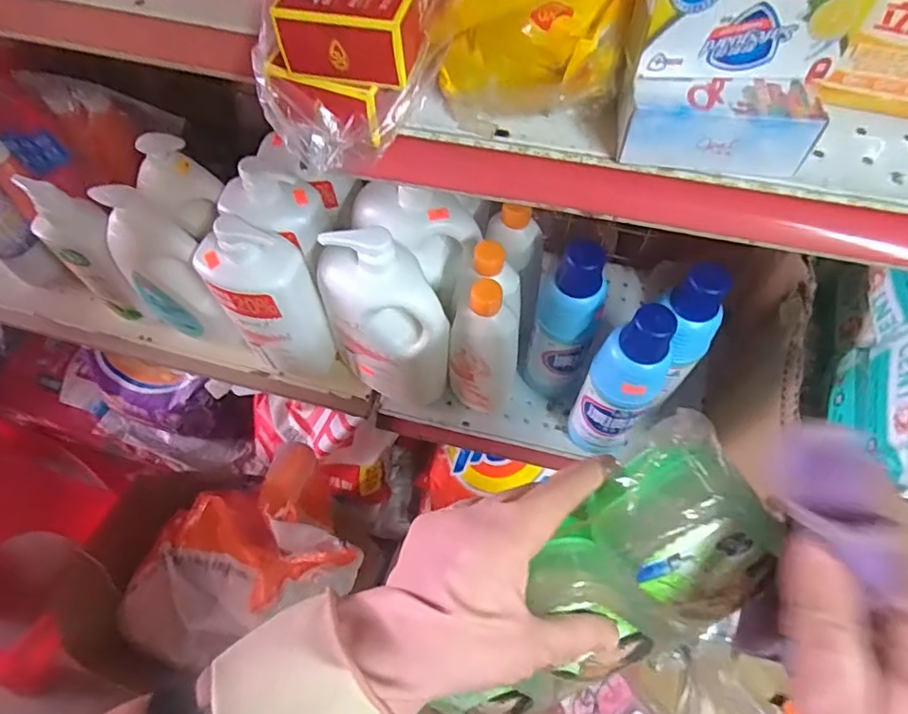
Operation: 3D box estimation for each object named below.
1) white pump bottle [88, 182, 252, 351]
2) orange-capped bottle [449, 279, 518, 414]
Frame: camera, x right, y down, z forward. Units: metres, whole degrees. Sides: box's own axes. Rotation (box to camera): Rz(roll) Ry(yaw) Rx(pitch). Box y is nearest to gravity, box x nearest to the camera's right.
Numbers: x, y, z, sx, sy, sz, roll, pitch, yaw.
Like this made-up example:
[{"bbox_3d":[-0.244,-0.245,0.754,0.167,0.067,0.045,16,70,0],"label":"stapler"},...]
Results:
[{"bbox_3d":[-0.331,-0.097,0.649,0.126,0.222,0.062,5,61,3],"label":"white pump bottle"},{"bbox_3d":[0.031,0.003,0.607,0.067,0.220,0.044,0,61,0],"label":"orange-capped bottle"}]

